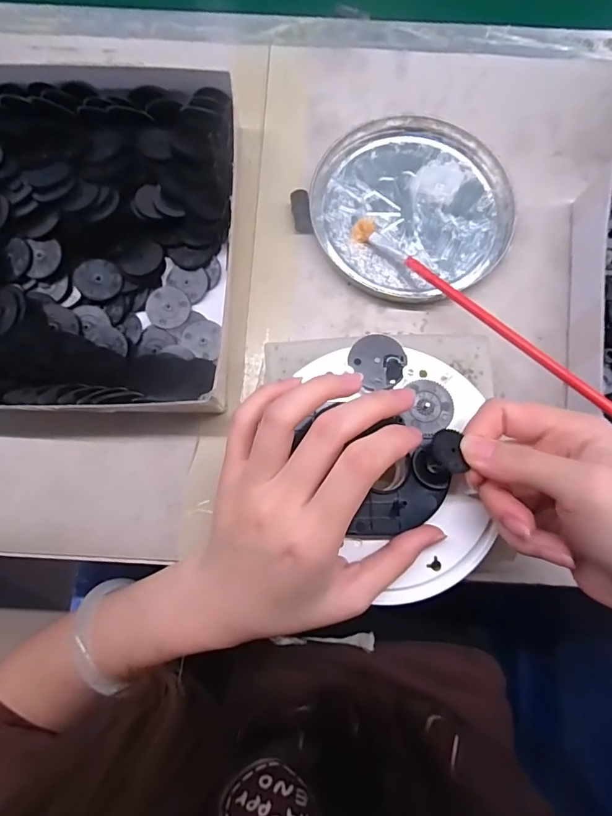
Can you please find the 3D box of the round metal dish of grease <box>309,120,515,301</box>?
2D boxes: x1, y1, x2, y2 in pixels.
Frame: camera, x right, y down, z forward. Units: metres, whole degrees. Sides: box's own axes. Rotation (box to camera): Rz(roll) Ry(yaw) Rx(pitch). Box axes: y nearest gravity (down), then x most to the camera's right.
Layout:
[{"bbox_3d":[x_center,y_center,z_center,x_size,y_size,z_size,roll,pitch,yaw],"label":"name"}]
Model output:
[{"bbox_3d":[0.070,-0.132,0.292,0.128,0.012,0.125,0,78,0],"label":"round metal dish of grease"}]

